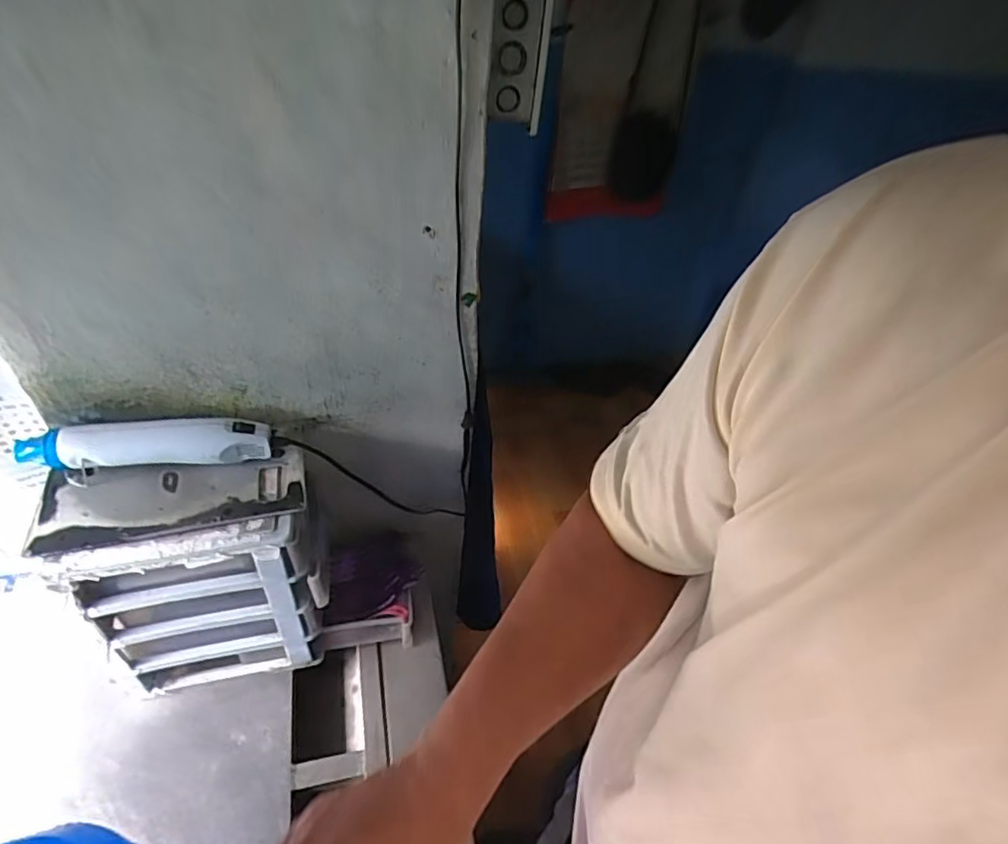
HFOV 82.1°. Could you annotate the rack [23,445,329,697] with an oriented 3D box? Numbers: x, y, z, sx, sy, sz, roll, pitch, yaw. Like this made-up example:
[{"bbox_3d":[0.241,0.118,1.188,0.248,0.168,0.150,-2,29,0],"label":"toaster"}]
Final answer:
[{"bbox_3d":[-0.327,0.173,0.644,0.234,0.250,0.121,-6,46,-12],"label":"rack"}]

